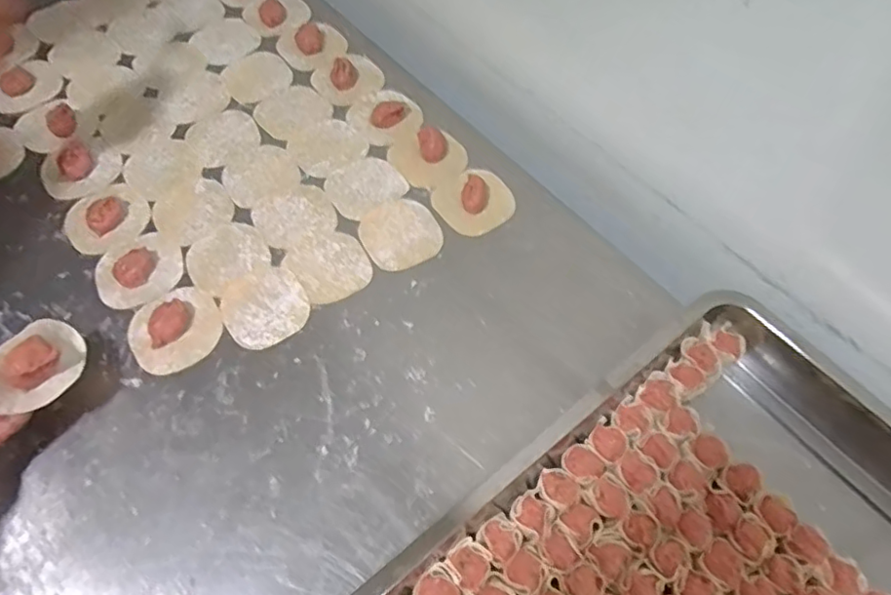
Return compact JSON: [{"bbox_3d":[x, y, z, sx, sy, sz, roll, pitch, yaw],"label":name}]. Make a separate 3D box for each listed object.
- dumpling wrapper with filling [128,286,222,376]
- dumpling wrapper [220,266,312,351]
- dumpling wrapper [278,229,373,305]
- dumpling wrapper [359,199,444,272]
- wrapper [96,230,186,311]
[{"bbox_3d":[-0.251,0.024,0.557,0.081,0.022,0.078,1,61,-2],"label":"dumpling wrapper with filling"},{"bbox_3d":[-0.170,0.011,0.581,0.078,0.004,0.071,-37,69,-21],"label":"dumpling wrapper"},{"bbox_3d":[-0.115,-0.031,0.608,0.073,0.007,0.078,-29,62,-15],"label":"dumpling wrapper"},{"bbox_3d":[-0.047,-0.068,0.628,0.080,0.004,0.084,1,61,-2],"label":"dumpling wrapper"},{"bbox_3d":[-0.302,-0.029,0.597,0.083,0.008,0.079,1,61,-2],"label":"wrapper"}]

